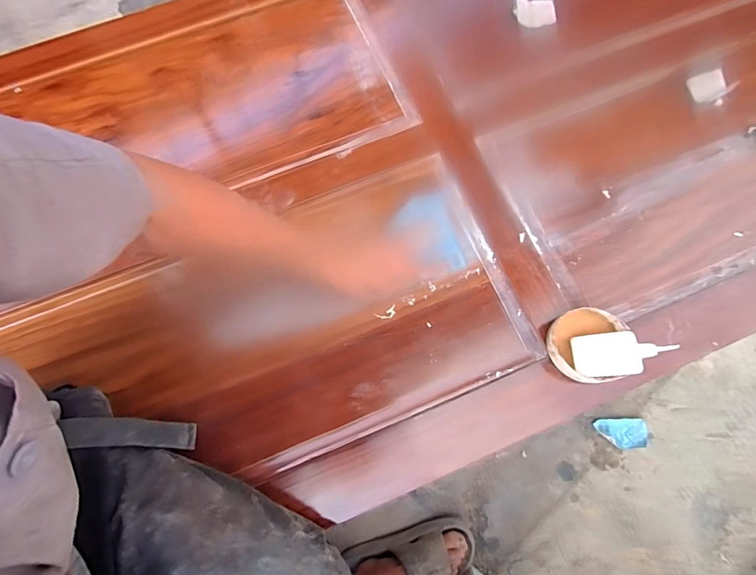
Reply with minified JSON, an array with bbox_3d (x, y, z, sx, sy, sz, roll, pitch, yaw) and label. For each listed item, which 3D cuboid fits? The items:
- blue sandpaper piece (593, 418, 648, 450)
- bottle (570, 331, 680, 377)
[{"bbox_3d":[0.565,0.339,0.904,0.118,0.010,0.065,-3,74,1],"label":"blue sandpaper piece"},{"bbox_3d":[0.301,0.083,0.487,0.106,0.028,0.054,-11,62,25],"label":"bottle"}]

